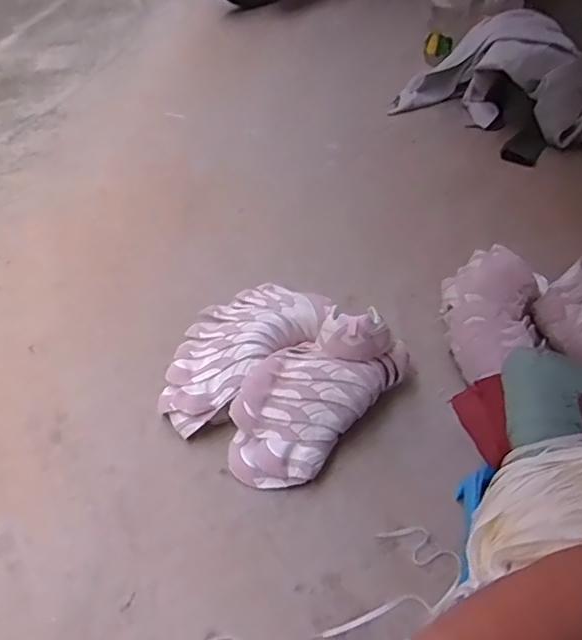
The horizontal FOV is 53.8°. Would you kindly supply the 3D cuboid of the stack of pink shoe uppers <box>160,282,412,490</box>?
[{"bbox_3d":[-0.028,0.088,1.115,0.365,0.188,0.380,32,52,24],"label":"stack of pink shoe uppers"}]

